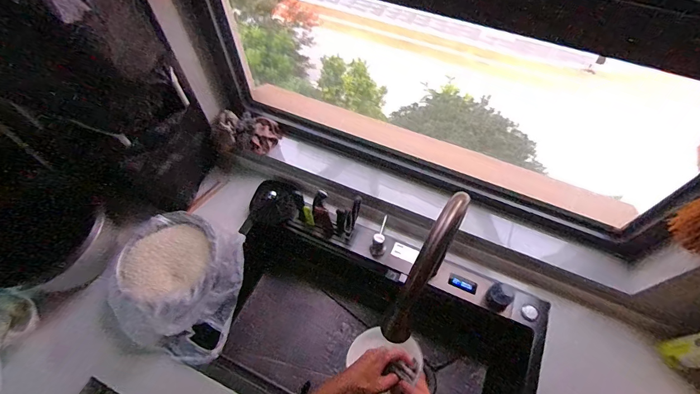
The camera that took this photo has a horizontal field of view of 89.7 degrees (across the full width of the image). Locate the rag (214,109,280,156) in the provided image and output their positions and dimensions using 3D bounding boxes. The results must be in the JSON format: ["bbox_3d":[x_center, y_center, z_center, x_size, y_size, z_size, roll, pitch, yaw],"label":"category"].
[{"bbox_3d":[-0.272,-0.171,0.910,0.162,0.073,0.105,4,59,4],"label":"rag"}]

